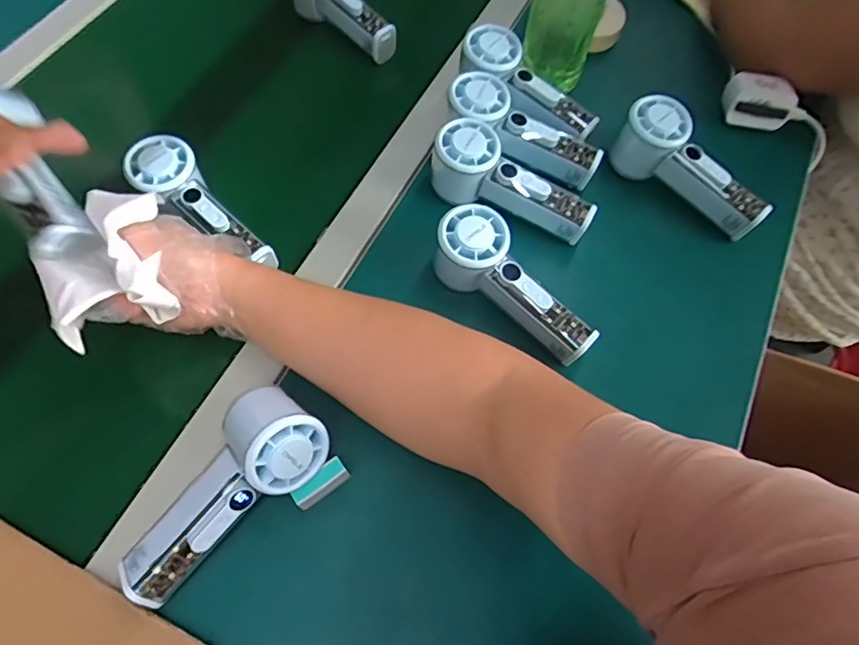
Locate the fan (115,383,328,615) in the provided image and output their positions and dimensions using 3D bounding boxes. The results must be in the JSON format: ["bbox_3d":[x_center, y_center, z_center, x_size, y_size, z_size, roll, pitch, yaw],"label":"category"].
[{"bbox_3d":[-0.145,0.112,0.360,0.154,0.064,0.077,-42,71,-17],"label":"fan"}]

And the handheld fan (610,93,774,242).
[{"bbox_3d":[0.247,-0.145,0.509,0.158,0.071,0.048,43,71,1],"label":"handheld fan"}]

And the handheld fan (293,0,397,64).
[{"bbox_3d":[-0.100,-0.350,0.584,0.050,0.060,0.150,-36,70,-16],"label":"handheld fan"}]

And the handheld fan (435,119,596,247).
[{"bbox_3d":[0.074,-0.123,0.477,0.152,0.058,0.052,29,68,13],"label":"handheld fan"}]

